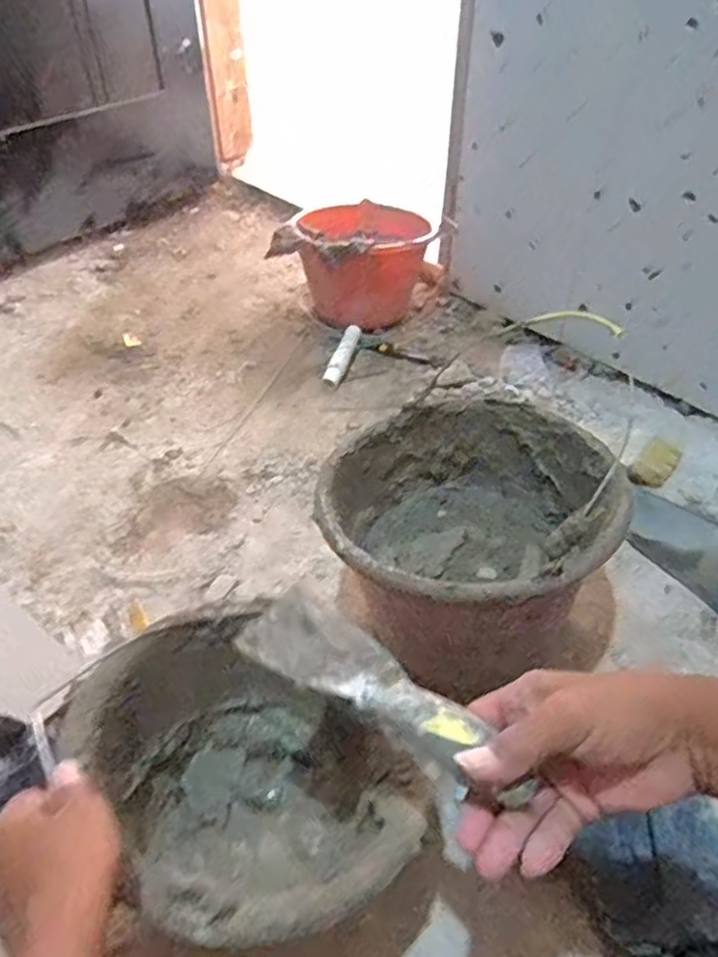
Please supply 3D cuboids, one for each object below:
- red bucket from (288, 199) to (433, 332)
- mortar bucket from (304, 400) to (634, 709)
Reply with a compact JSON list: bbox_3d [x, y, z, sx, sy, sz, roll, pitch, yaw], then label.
[{"bbox_3d":[0.009,-0.370,1.211,0.209,0.174,0.209,0,43,0],"label":"red bucket"},{"bbox_3d":[0.098,0.063,0.688,0.256,0.241,0.264,0,43,0],"label":"mortar bucket"}]

